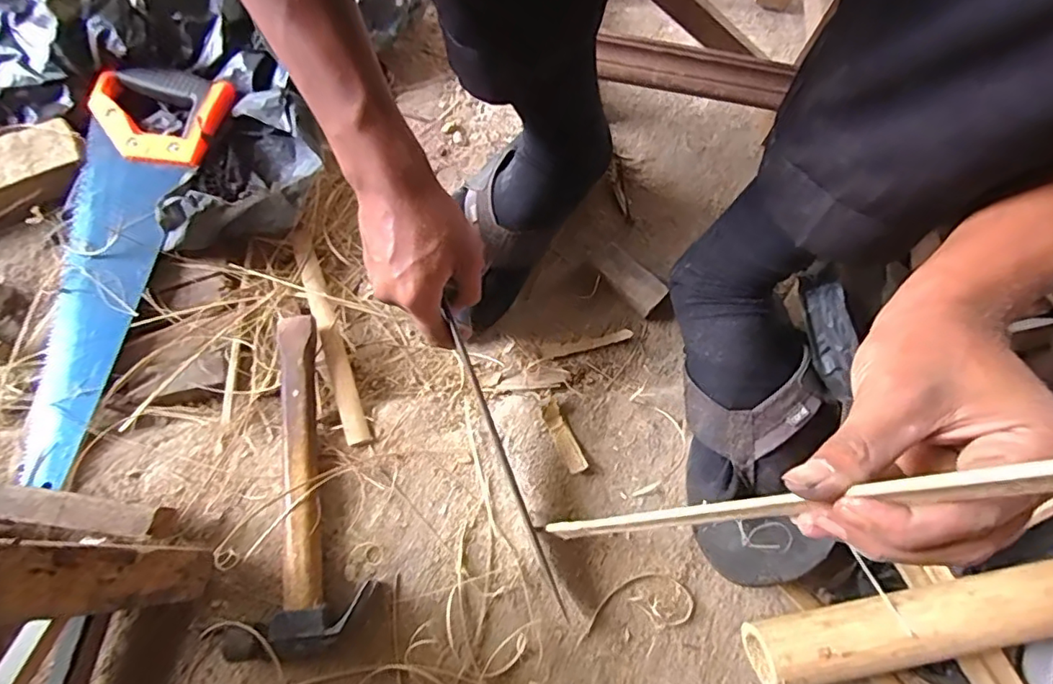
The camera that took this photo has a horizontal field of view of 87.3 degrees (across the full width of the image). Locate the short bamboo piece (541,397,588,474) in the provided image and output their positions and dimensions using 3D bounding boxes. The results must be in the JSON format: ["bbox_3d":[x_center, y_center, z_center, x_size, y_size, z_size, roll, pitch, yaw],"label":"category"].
[{"bbox_3d":[0.029,0.074,0.438,0.016,0.009,0.061,-22,72,-11],"label":"short bamboo piece"}]

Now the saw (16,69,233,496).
[{"bbox_3d":[-0.357,-0.080,0.477,0.112,0.029,0.387,3,69,-2],"label":"saw"}]

